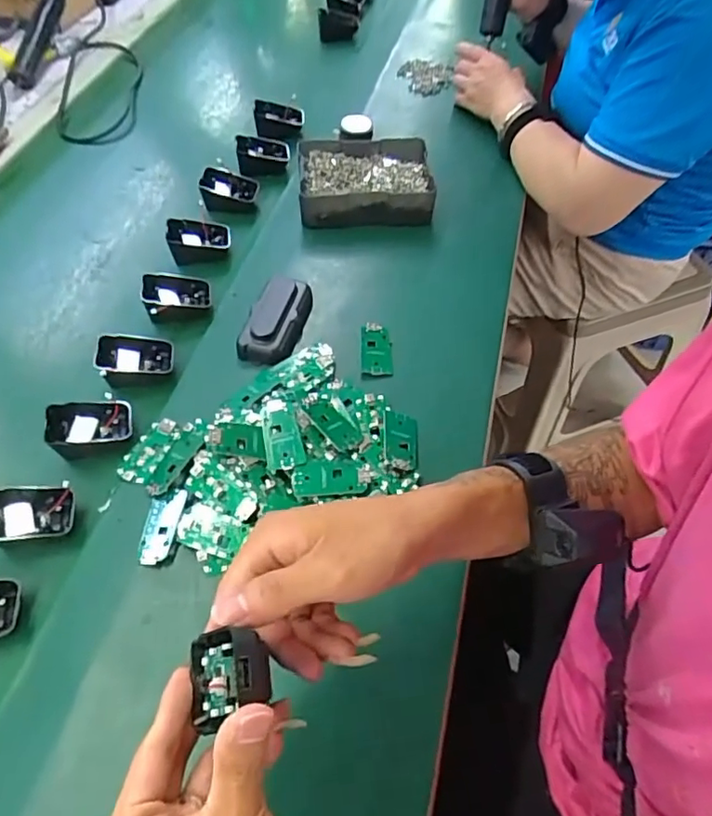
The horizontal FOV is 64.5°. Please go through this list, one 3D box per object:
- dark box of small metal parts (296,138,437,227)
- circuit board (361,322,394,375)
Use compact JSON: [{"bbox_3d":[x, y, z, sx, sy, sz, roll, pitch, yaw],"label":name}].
[{"bbox_3d":[0.010,-0.279,0.695,0.160,0.045,0.125,-7,55,-2],"label":"dark box of small metal parts"},{"bbox_3d":[0.020,-0.058,0.565,0.031,0.009,0.063,-1,55,2],"label":"circuit board"}]

